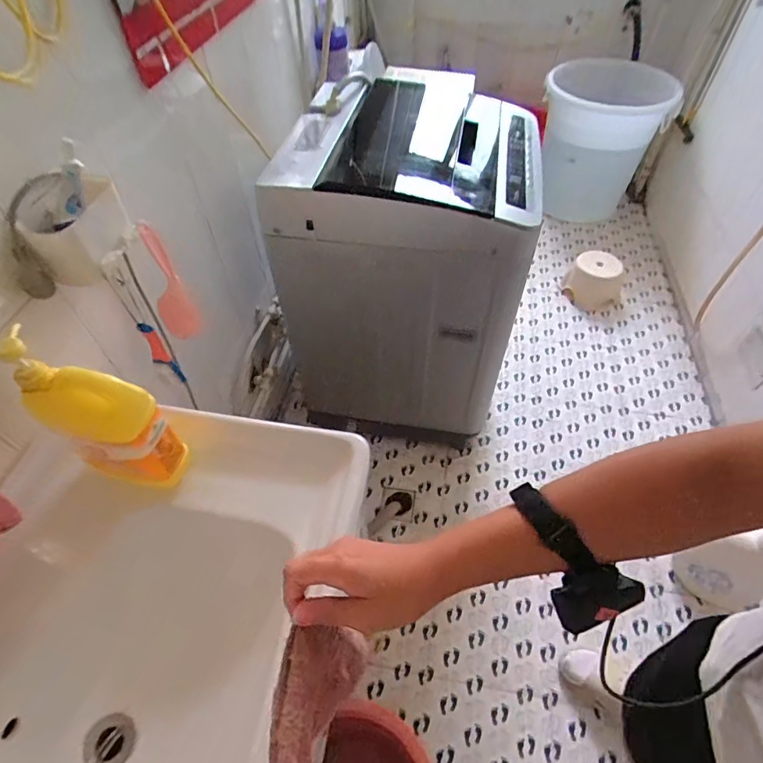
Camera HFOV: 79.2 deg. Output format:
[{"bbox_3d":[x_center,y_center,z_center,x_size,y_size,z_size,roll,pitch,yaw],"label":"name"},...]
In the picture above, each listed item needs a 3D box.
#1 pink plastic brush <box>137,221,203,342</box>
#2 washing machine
[{"bbox_3d":[-0.362,-0.158,0.767,0.062,0.219,0.039,-31,57,-21],"label":"pink plastic brush"},{"bbox_3d":[0.079,-0.321,1.371,0.581,0.822,0.601,7,52,7],"label":"washing machine"}]

